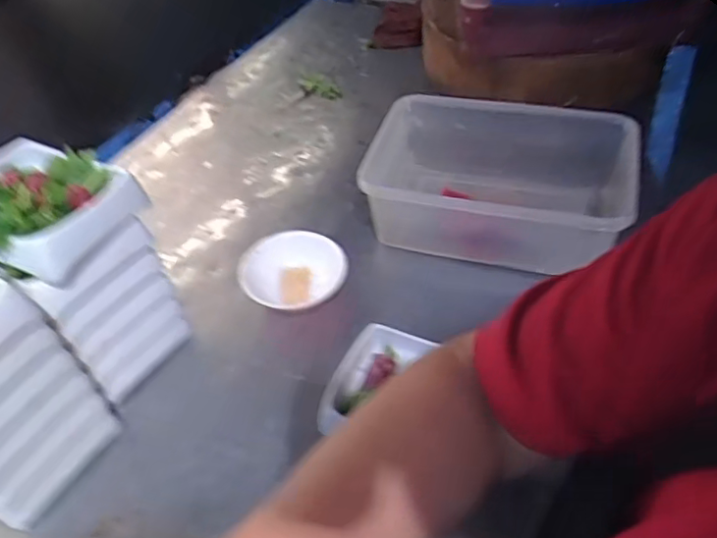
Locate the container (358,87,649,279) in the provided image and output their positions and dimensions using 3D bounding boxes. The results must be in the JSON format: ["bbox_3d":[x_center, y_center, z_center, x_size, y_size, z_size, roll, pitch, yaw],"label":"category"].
[{"bbox_3d":[0.172,-0.109,0.786,0.325,0.116,0.206,7,46,14],"label":"container"}]

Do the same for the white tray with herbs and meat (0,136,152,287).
[{"bbox_3d":[-0.309,-0.061,0.577,0.155,0.061,0.147,17,49,23],"label":"white tray with herbs and meat"}]

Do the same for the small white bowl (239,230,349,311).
[{"bbox_3d":[-0.079,0.009,0.748,0.127,0.052,0.113,-14,45,-8],"label":"small white bowl"}]

